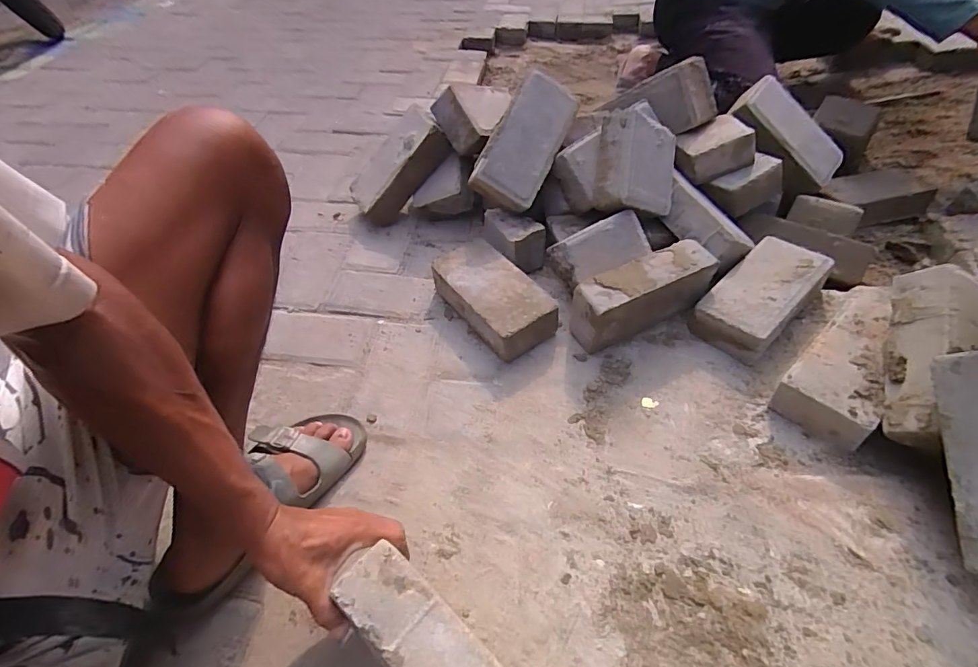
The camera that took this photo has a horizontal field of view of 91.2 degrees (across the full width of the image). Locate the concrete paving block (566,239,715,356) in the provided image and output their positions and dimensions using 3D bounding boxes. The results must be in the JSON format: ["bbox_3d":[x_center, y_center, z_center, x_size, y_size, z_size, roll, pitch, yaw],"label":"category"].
[{"bbox_3d":[0.228,-0.050,0.725,0.219,0.117,0.064,-20,49,-14],"label":"concrete paving block"}]

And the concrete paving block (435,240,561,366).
[{"bbox_3d":[0.003,-0.056,0.773,0.113,0.072,0.216,-30,52,-22],"label":"concrete paving block"}]

